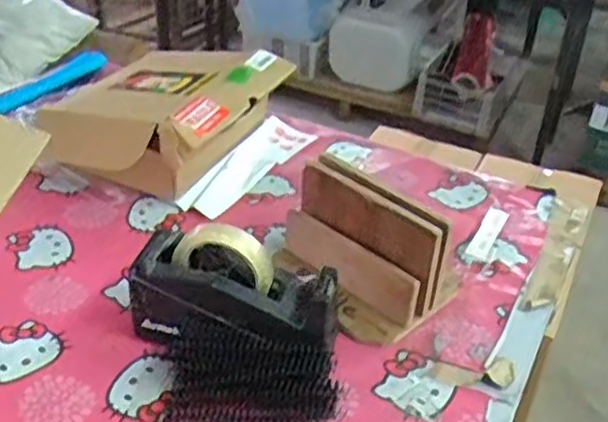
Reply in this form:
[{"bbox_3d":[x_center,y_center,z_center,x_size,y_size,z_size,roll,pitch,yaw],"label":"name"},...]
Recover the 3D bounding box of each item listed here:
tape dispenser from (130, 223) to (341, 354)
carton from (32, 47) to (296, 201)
[{"bbox_3d":[-0.068,0.086,0.700,0.203,0.120,0.076,11,35,10],"label":"tape dispenser"},{"bbox_3d":[-0.201,-0.136,0.992,0.265,0.130,0.267,19,37,20],"label":"carton"}]

